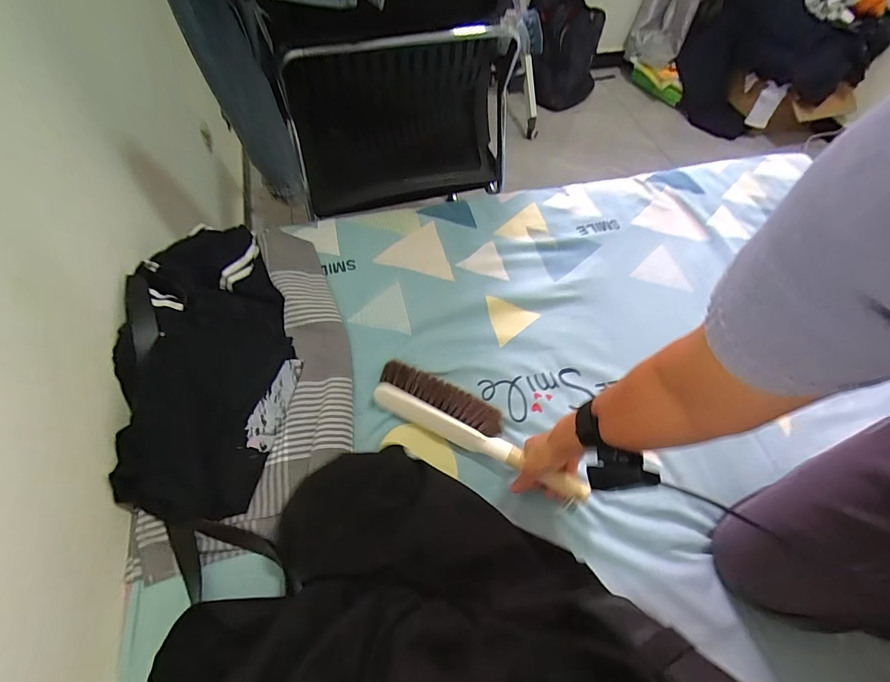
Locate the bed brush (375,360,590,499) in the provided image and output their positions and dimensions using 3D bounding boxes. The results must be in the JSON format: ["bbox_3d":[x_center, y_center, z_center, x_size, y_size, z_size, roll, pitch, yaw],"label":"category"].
[{"bbox_3d":[0.053,0.129,0.636,0.354,0.037,0.092,29,62,13],"label":"bed brush"}]

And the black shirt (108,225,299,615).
[{"bbox_3d":[-0.354,0.038,0.638,0.231,0.080,0.580,-12,60,-9],"label":"black shirt"}]

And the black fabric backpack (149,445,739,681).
[{"bbox_3d":[0.002,0.313,0.384,0.501,0.237,0.343,32,63,17],"label":"black fabric backpack"}]

